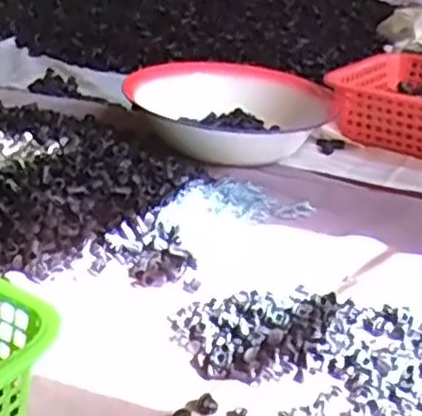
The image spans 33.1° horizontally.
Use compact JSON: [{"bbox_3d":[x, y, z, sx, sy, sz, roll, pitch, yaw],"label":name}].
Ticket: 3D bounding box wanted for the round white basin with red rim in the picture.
[{"bbox_3d":[0.020,-0.113,0.871,0.219,0.079,0.226,1,27,0],"label":"round white basin with red rim"}]

